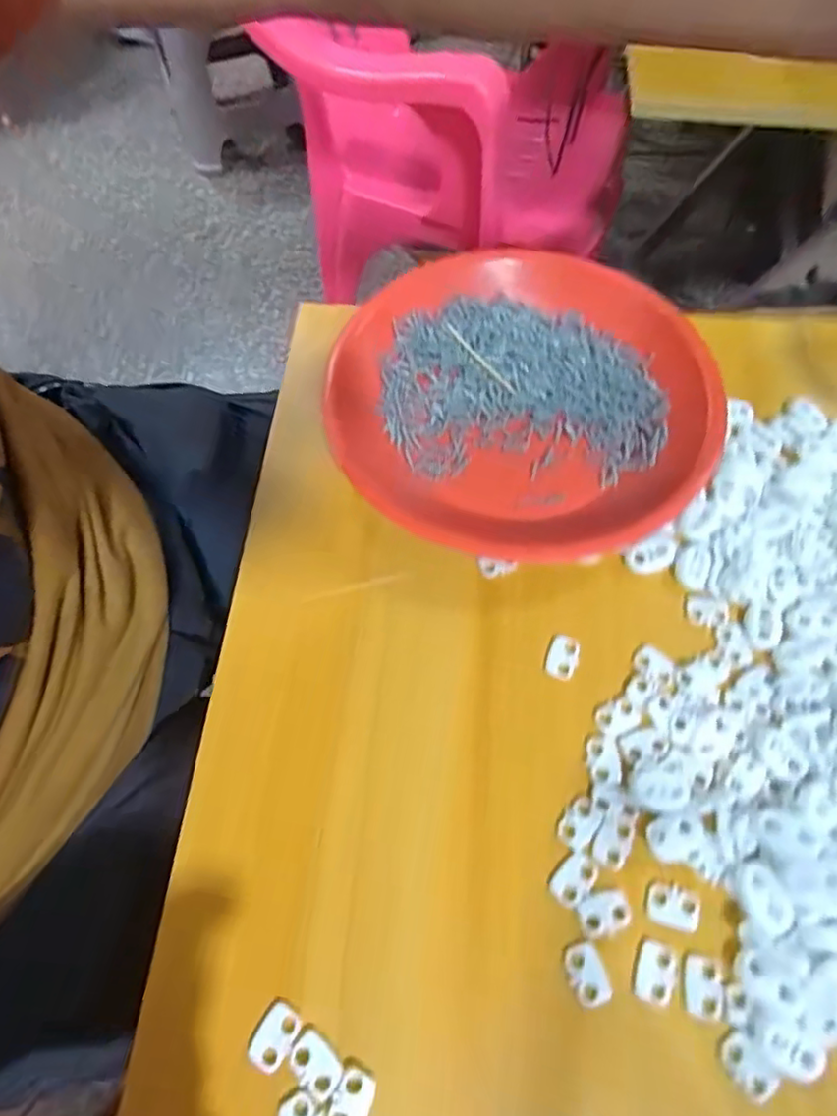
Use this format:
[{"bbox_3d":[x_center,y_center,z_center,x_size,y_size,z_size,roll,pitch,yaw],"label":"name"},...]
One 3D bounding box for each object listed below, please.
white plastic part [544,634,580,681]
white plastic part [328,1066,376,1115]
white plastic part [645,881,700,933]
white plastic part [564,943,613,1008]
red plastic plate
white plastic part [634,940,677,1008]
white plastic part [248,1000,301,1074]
[{"bbox_3d":[0.063,0.043,0.262,0.013,0.004,0.019,17,65,8],"label":"white plastic part"},{"bbox_3d":[-0.022,0.180,0.196,0.012,0.004,0.018,18,65,9],"label":"white plastic part"},{"bbox_3d":[0.094,0.128,0.219,0.019,0.004,0.013,13,65,7],"label":"white plastic part"},{"bbox_3d":[0.060,0.147,0.211,0.013,0.004,0.018,-15,65,-7],"label":"white plastic part"},{"bbox_3d":[0.053,-0.086,0.309,0.187,0.022,0.180,9,64,5],"label":"red plastic plate"},{"bbox_3d":[0.084,0.146,0.211,0.013,0.004,0.019,16,65,8],"label":"white plastic part"},{"bbox_3d":[-0.049,0.165,0.206,0.013,0.004,0.019,29,68,14],"label":"white plastic part"}]

